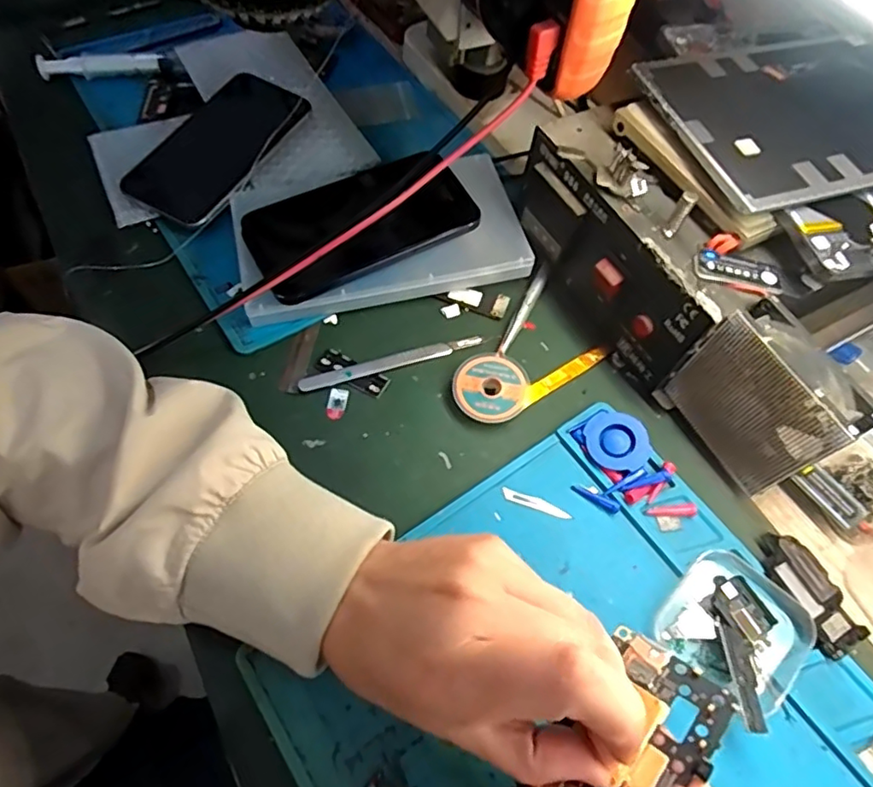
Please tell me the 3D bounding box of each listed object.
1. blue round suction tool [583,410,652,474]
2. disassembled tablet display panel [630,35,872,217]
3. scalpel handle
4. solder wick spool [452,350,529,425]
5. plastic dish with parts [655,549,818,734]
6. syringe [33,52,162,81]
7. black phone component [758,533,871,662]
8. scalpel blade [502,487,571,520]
[{"bbox_3d":[0.105,0.029,0.338,0.035,0.015,0.035,2,60,-3],"label":"blue round suction tool"},{"bbox_3d":[0.223,-0.167,0.338,0.191,0.009,0.122,-16,63,-15],"label":"disassembled tablet display panel"},{"bbox_3d":[-0.027,-0.021,0.364,0.118,0.004,0.011,-16,63,-13],"label":"scalpel handle"},{"bbox_3d":[0.033,-0.003,0.354,0.043,0.014,0.044,2,60,-3],"label":"solder wick spool"},{"bbox_3d":[0.150,0.118,0.291,0.066,0.016,0.061,-38,69,-22],"label":"plastic dish with parts"},{"bbox_3d":[-0.271,-0.267,0.467,0.093,0.016,0.020,-4,61,-6],"label":"syringe"},{"bbox_3d":[0.200,0.105,0.310,0.037,0.011,0.063,-19,63,-14],"label":"black phone component"},{"bbox_3d":[0.056,0.062,0.325,0.039,0.004,0.007,19,74,6],"label":"scalpel blade"}]

